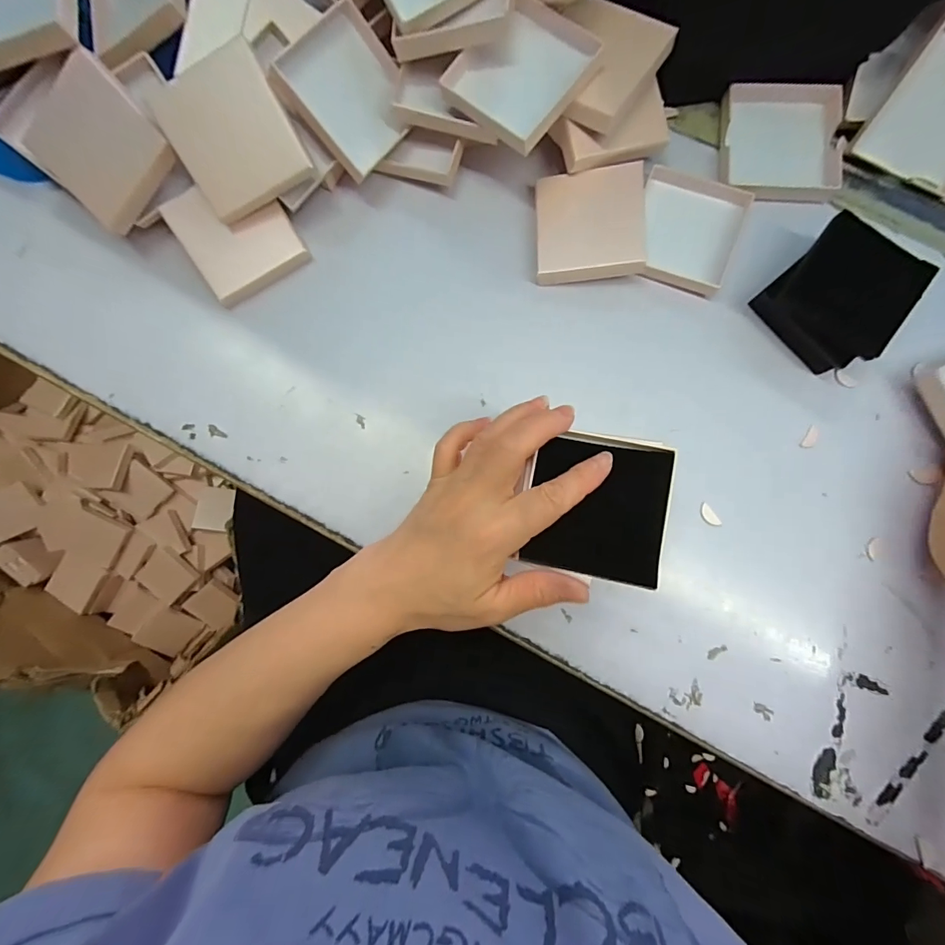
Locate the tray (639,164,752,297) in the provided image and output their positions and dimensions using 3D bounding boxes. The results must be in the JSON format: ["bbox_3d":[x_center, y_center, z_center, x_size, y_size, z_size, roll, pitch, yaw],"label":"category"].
[{"bbox_3d":[0.157,-0.173,0.317,0.074,0.016,0.080,17,87,3],"label":"tray"}]

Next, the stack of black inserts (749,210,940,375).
[{"bbox_3d":[0.246,-0.118,0.298,0.075,0.037,0.079,38,88,4],"label":"stack of black inserts"}]

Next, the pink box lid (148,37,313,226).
[{"bbox_3d":[-0.155,-0.217,0.284,0.075,0.009,0.073,-25,123,7],"label":"pink box lid"}]

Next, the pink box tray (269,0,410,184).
[{"bbox_3d":[-0.081,-0.258,0.297,0.076,0.008,0.077,43,74,-30],"label":"pink box tray"}]

